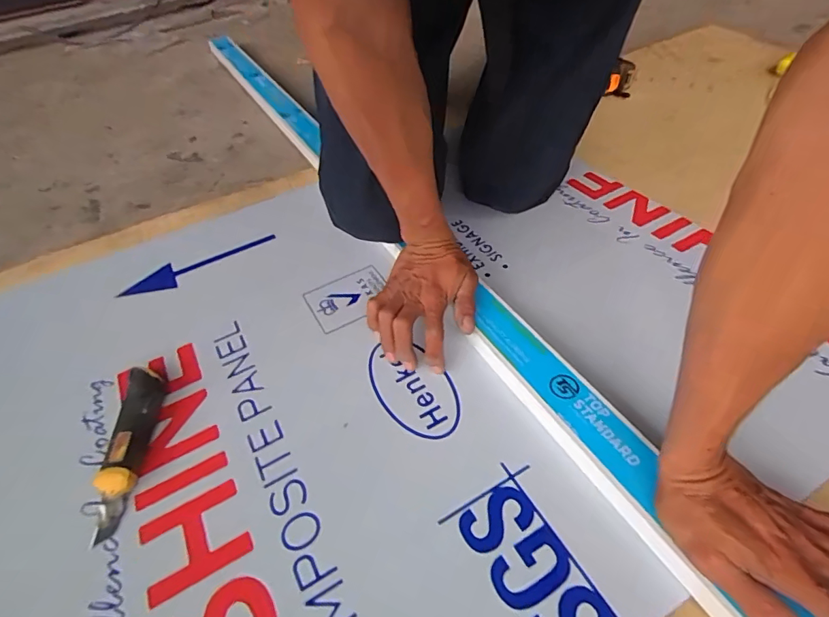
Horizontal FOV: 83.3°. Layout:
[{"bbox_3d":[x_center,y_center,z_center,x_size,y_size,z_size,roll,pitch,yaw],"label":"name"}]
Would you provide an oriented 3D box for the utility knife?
[{"bbox_3d":[-0.256,0.122,0.420,0.031,0.024,0.151,-9,47,-2],"label":"utility knife"}]

